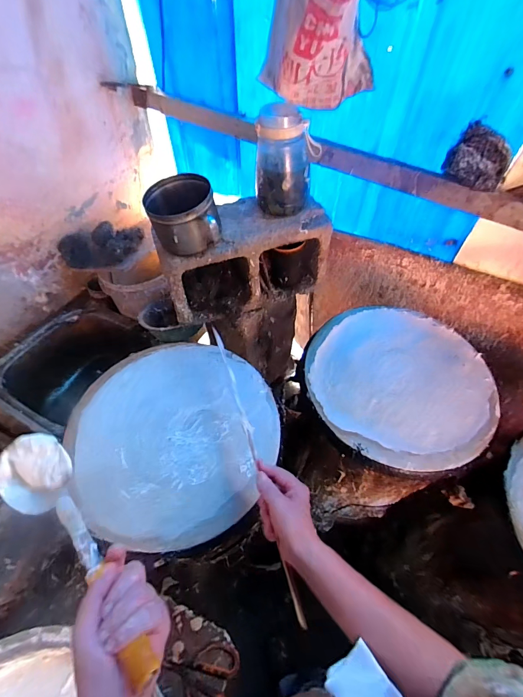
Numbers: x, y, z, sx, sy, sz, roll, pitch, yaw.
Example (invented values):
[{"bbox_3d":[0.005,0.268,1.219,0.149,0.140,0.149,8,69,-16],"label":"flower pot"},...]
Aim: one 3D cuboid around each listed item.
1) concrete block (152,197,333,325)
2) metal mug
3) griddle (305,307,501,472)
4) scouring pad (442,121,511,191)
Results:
[{"bbox_3d":[-0.042,-0.219,0.827,0.368,0.190,0.174,-18,56,-13],"label":"concrete block"},{"bbox_3d":[-0.151,-0.255,0.688,0.136,0.096,0.146,-11,55,-8],"label":"metal mug"},{"bbox_3d":[0.277,0.058,0.708,0.356,0.023,0.357,0,54,0],"label":"griddle"},{"bbox_3d":[0.401,-0.348,0.638,0.109,0.087,0.064,27,58,18],"label":"scouring pad"}]

